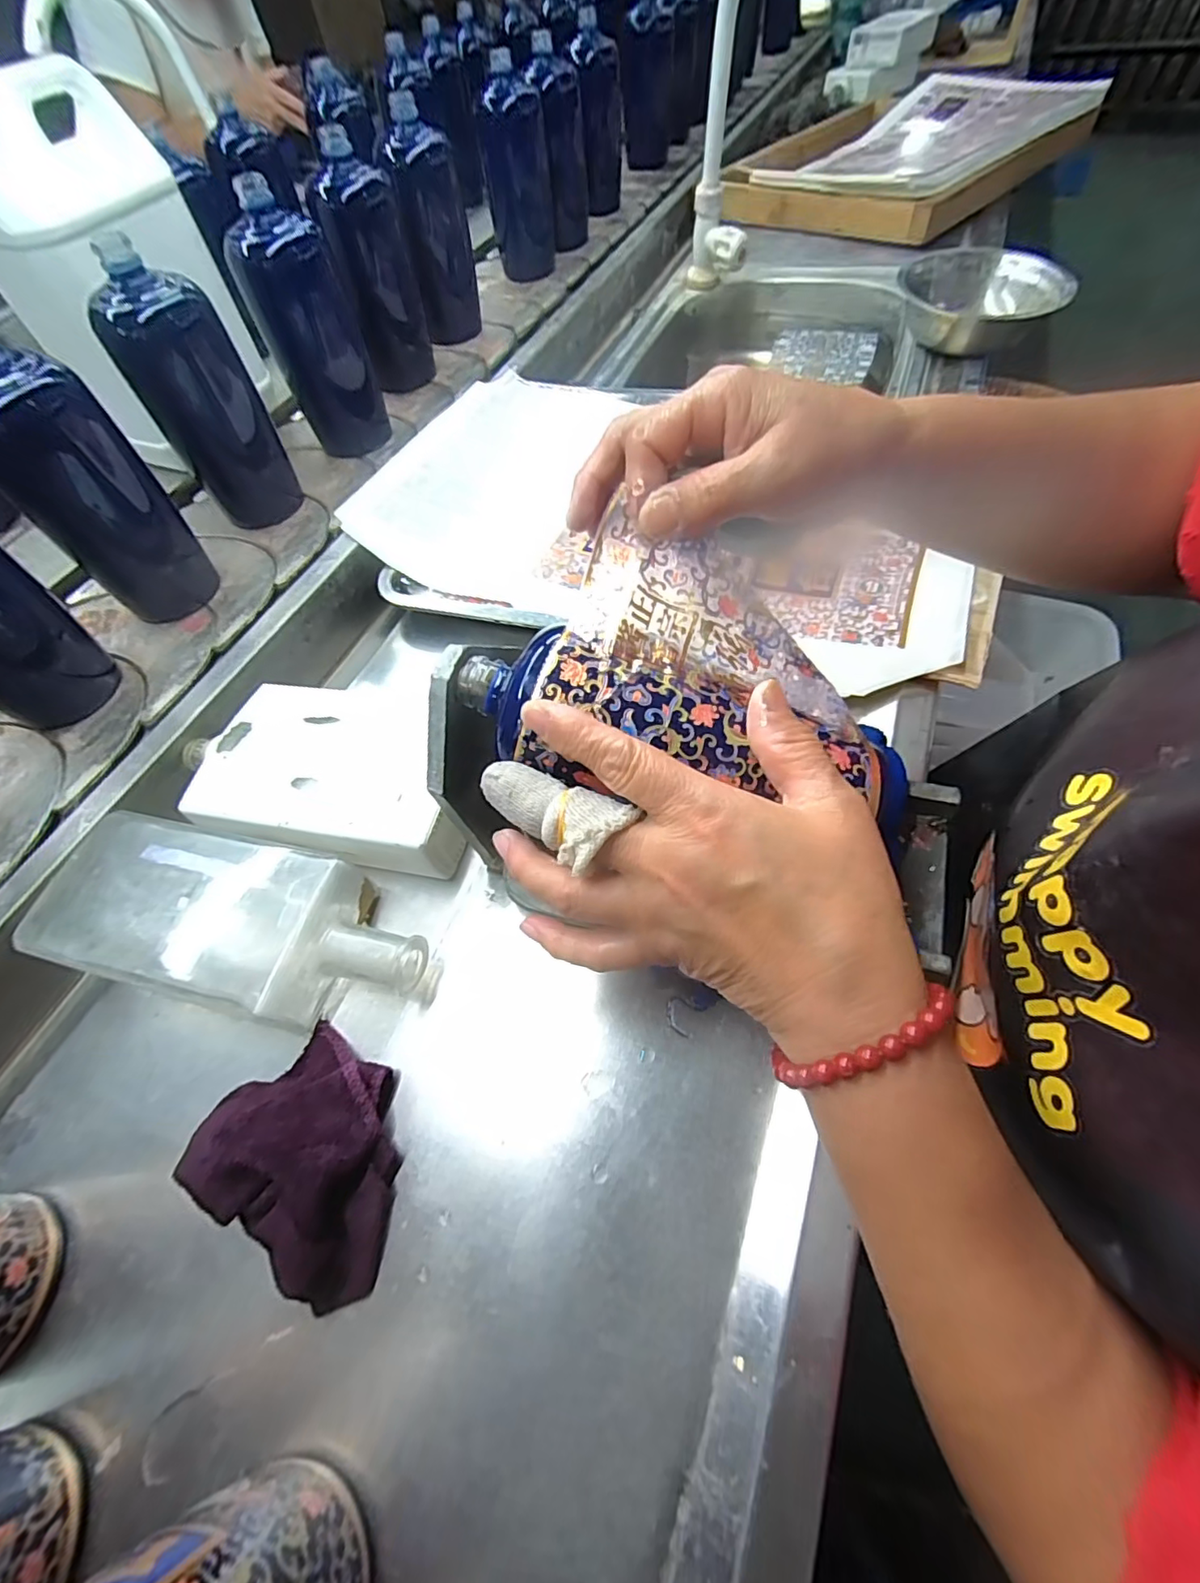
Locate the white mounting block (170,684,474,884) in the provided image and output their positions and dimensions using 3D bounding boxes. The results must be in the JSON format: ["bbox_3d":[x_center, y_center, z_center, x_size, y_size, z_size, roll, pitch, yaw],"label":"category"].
[{"bbox_3d":[-0.180,-0.015,0.360,0.213,0.039,0.112,13,62,11],"label":"white mounting block"}]

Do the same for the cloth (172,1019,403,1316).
[{"bbox_3d":[-0.134,0.165,0.260,0.110,0.040,0.078,32,67,20],"label":"cloth"}]

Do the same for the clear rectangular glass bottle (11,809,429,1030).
[{"bbox_3d":[-0.205,0.073,0.318,0.223,0.044,0.086,10,61,9],"label":"clear rectangular glass bottle"}]

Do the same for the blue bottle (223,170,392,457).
[{"bbox_3d":[-0.272,-0.436,0.533,0.078,0.179,0.086,-16,60,-5],"label":"blue bottle"}]

